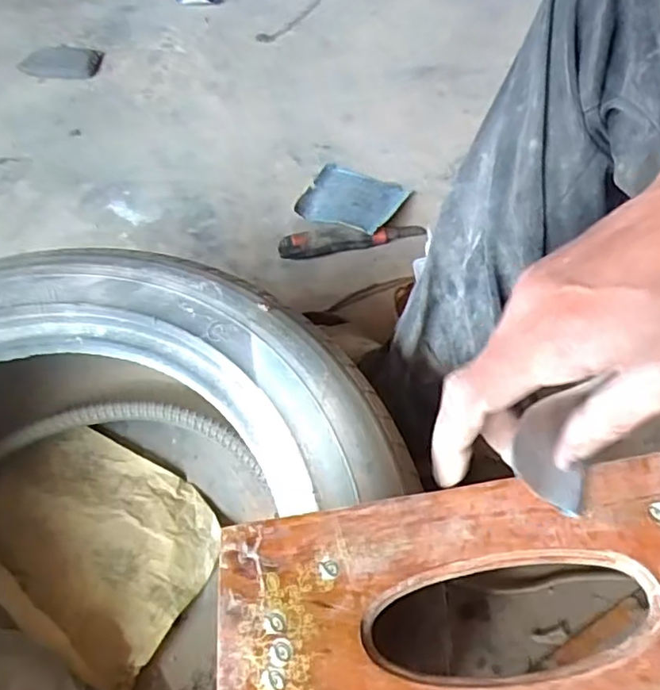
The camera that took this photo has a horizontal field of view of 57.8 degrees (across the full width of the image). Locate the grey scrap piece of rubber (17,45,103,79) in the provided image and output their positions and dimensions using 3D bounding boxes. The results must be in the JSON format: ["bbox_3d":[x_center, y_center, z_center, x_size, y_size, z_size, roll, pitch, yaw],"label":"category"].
[{"bbox_3d":[-0.463,-0.493,1.032,0.127,0.019,0.091,-1,57,2],"label":"grey scrap piece of rubber"}]

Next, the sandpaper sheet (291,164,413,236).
[{"bbox_3d":[0.031,-0.208,0.840,0.134,0.013,0.114,21,61,15],"label":"sandpaper sheet"}]

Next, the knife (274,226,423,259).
[{"bbox_3d":[0.029,-0.143,0.791,0.193,0.018,0.040,-9,57,-3],"label":"knife"}]

